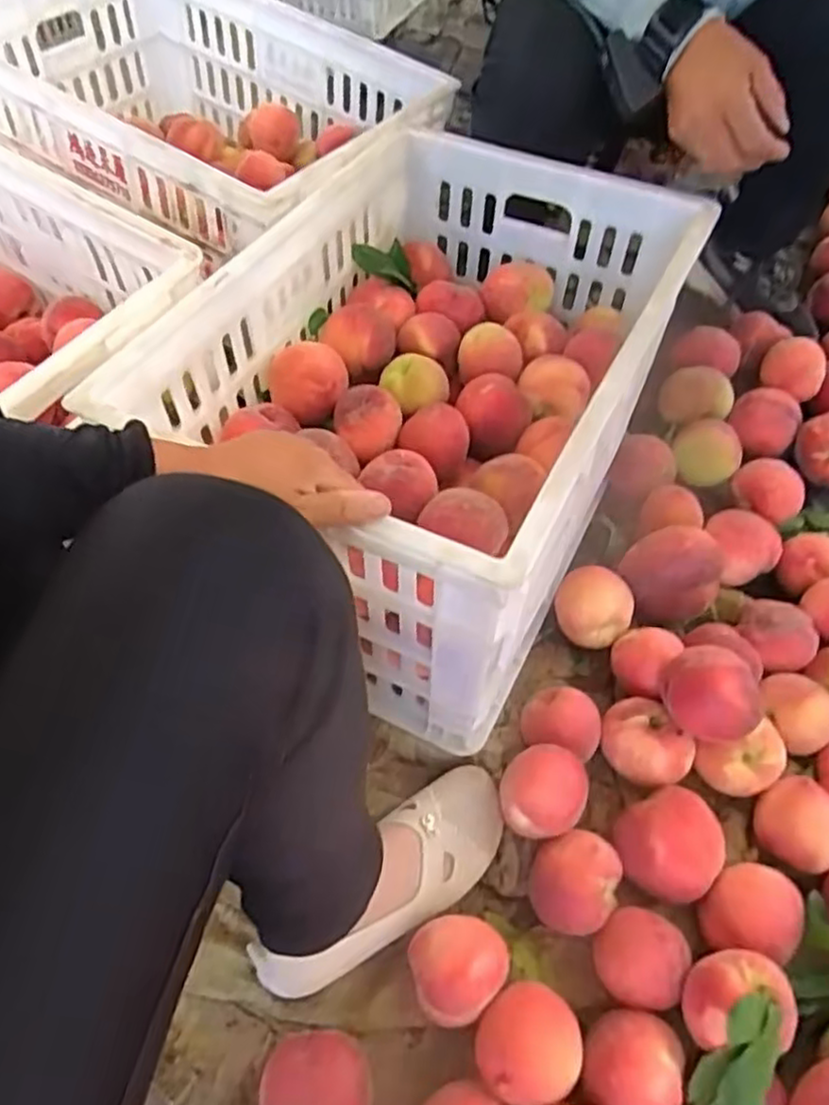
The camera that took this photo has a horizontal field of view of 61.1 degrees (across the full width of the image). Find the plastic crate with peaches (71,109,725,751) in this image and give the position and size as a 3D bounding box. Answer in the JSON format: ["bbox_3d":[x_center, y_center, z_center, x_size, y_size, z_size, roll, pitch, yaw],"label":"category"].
[{"bbox_3d":[0.015,-0.142,0.694,0.353,0.283,0.495,25,59,14],"label":"plastic crate with peaches"}]

